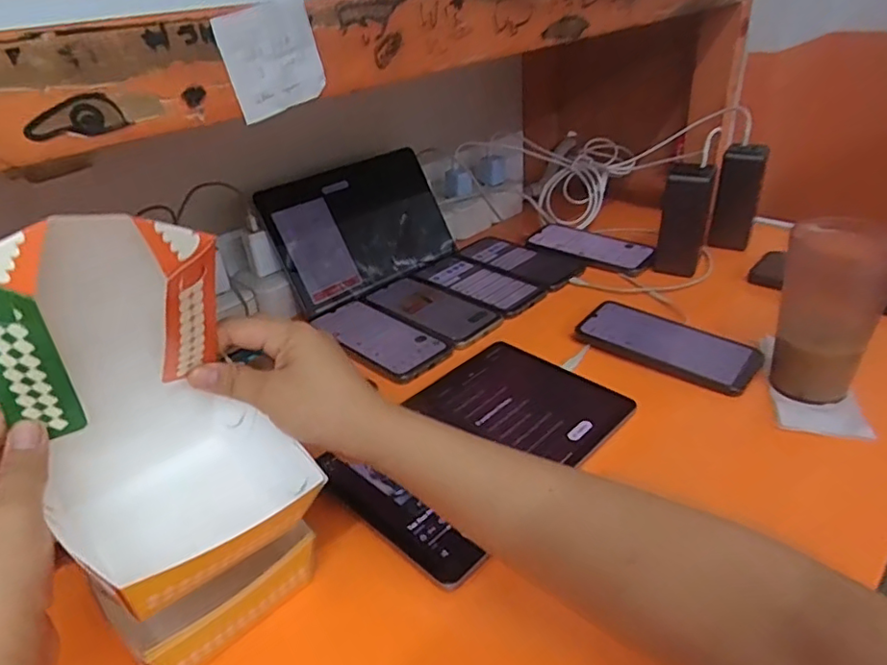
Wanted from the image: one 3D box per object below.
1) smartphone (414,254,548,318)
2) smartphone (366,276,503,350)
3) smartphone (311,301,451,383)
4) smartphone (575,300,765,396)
[{"bbox_3d":[0.047,-0.065,0.751,0.087,0.008,0.171,-30,40,-34],"label":"smartphone"},{"bbox_3d":[-0.015,-0.030,0.703,0.175,0.006,0.084,25,43,39],"label":"smartphone"},{"bbox_3d":[-0.073,0.004,0.653,0.083,0.007,0.171,-30,40,-34],"label":"smartphone"},{"bbox_3d":[0.231,0.008,0.604,0.171,0.009,0.086,24,42,38],"label":"smartphone"}]

